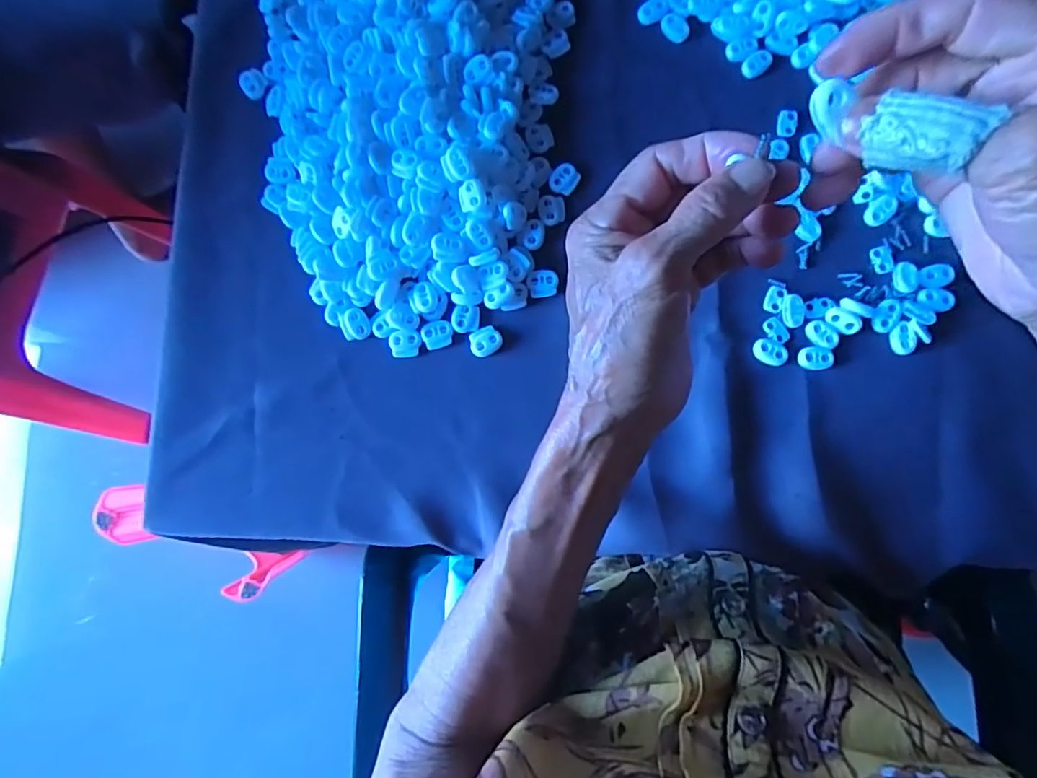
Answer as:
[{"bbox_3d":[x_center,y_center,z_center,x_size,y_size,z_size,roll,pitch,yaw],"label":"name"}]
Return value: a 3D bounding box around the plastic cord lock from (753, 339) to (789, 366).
[{"bbox_3d":[0.170,-0.025,0.374,0.023,0.004,0.016,21,86,5],"label":"plastic cord lock"}]

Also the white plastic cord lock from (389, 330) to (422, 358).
[{"bbox_3d":[-0.078,-0.031,0.383,0.021,0.004,0.018,0,85,3],"label":"white plastic cord lock"}]

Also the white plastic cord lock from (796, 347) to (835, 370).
[{"bbox_3d":[0.200,-0.021,0.370,0.023,0.004,0.015,2,85,4],"label":"white plastic cord lock"}]

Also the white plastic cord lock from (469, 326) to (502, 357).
[{"bbox_3d":[-0.023,-0.033,0.383,0.022,0.004,0.019,-25,84,1],"label":"white plastic cord lock"}]

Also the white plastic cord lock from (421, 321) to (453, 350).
[{"bbox_3d":[-0.056,-0.038,0.383,0.021,0.004,0.018,-17,84,2],"label":"white plastic cord lock"}]

